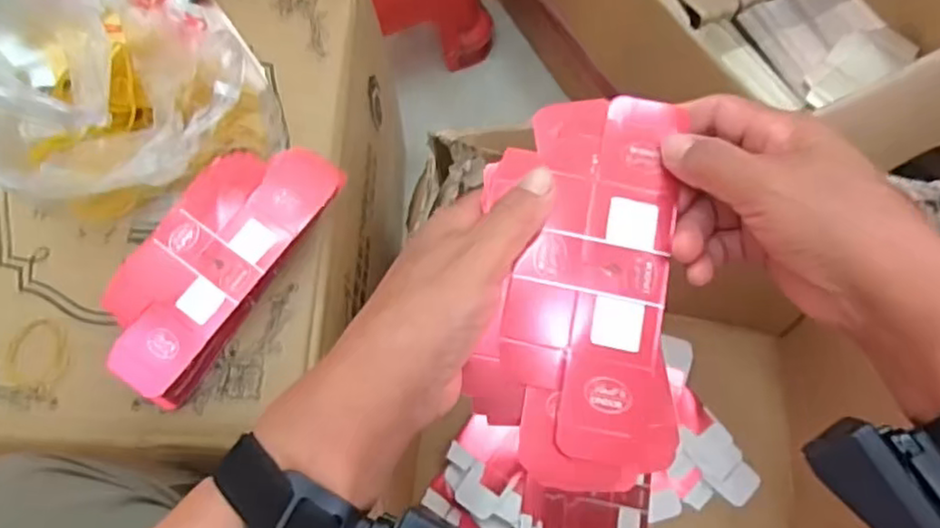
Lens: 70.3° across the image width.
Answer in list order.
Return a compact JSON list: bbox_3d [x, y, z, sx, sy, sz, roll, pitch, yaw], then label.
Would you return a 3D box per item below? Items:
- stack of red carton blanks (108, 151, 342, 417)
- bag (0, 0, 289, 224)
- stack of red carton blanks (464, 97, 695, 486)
[{"bbox_3d":[-0.176,-0.009,0.465,0.085,0.030,0.198,30,71,13],"label":"stack of red carton blanks"},{"bbox_3d":[-0.239,-0.118,0.431,0.141,0.172,0.187,36,72,15],"label":"bag"},{"bbox_3d":[0.055,0.007,0.333,0.096,0.012,0.193,7,76,4],"label":"stack of red carton blanks"}]

